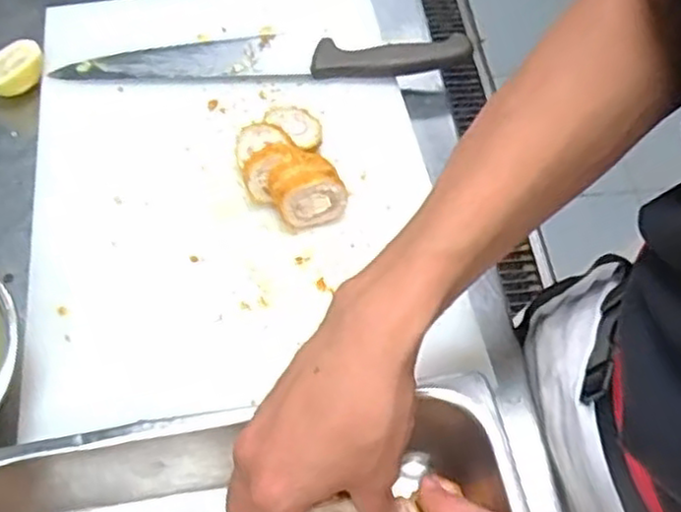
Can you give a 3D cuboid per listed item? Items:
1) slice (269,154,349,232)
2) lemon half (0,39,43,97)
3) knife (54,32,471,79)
[{"bbox_3d":[-0.024,-0.045,0.533,0.051,0.039,0.041,-21,57,-10],"label":"slice"},{"bbox_3d":[-0.287,-0.162,0.636,0.055,0.031,0.046,-22,57,-11],"label":"lemon half"},{"bbox_3d":[-0.067,-0.179,0.638,0.349,0.018,0.058,0,56,3],"label":"knife"}]

